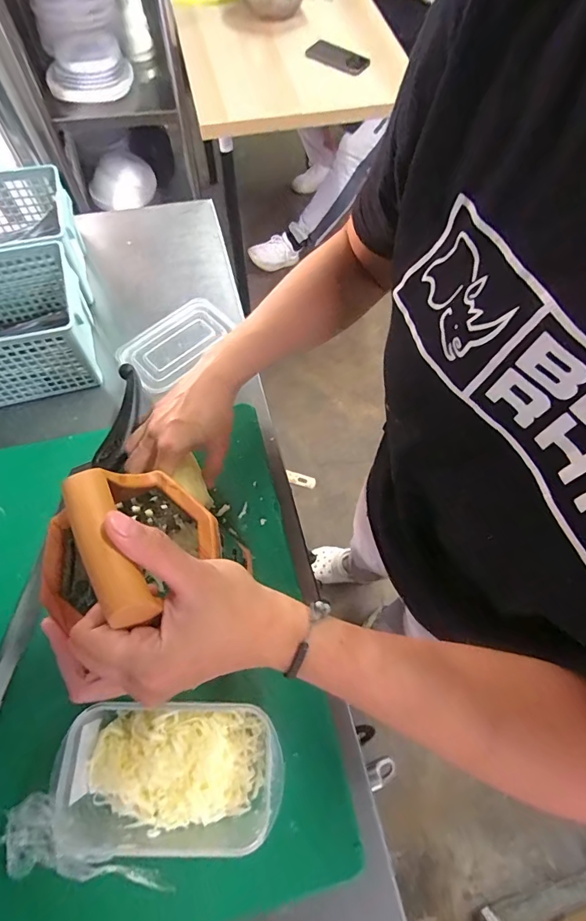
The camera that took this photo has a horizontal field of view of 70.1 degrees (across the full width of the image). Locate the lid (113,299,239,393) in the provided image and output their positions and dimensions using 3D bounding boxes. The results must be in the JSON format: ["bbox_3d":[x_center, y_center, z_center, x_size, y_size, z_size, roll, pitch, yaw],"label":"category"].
[{"bbox_3d":[-0.152,-0.160,0.557,0.082,0.011,0.151,41,71,15],"label":"lid"}]

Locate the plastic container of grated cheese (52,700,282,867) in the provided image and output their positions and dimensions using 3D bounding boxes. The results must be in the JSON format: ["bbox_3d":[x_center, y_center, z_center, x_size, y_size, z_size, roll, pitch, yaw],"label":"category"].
[{"bbox_3d":[-0.092,0.241,0.321,0.160,0.063,0.094,-1,66,-2],"label":"plastic container of grated cheese"}]

